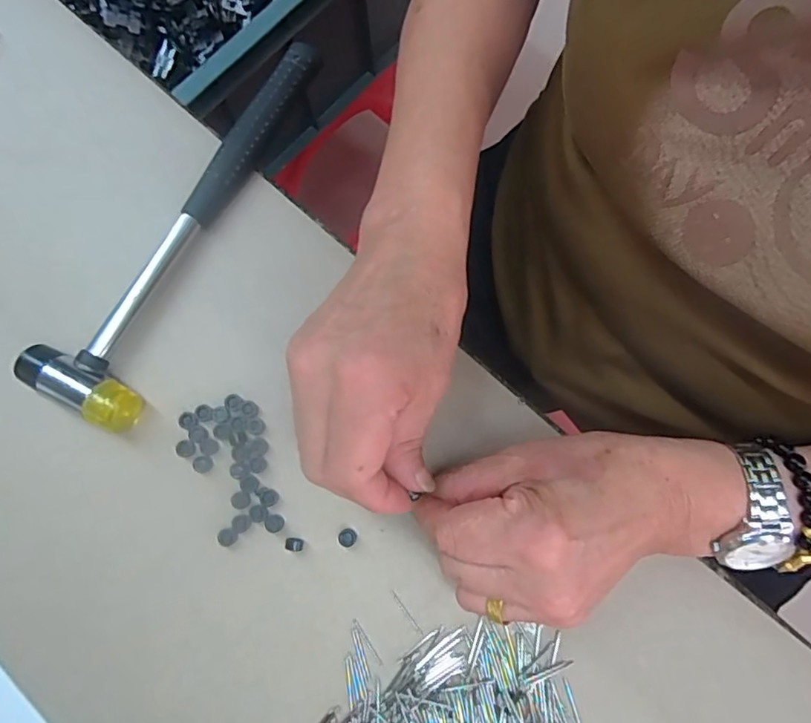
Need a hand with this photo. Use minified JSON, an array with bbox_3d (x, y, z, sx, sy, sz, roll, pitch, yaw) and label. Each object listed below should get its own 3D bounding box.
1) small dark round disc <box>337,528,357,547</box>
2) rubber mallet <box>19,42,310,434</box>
[{"bbox_3d":[-0.030,0.090,0.279,0.009,0.004,0.009,0,78,2],"label":"small dark round disc"},{"bbox_3d":[-0.126,-0.085,0.310,0.061,0.022,0.243,24,80,6],"label":"rubber mallet"}]

